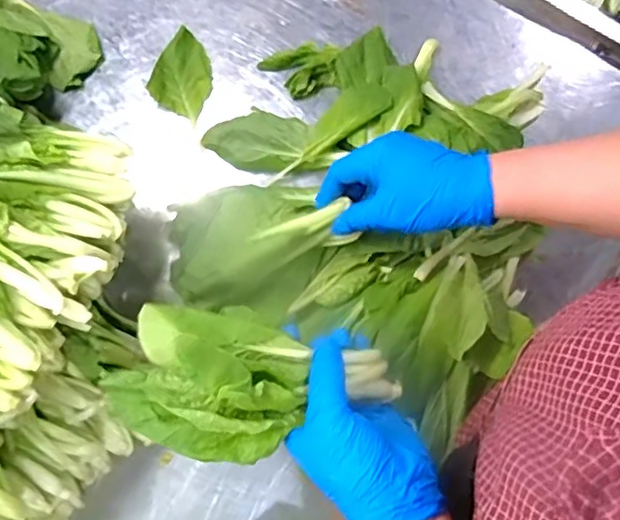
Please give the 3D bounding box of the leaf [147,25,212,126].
[{"bbox_3d":[-0.124,-0.187,0.600,0.053,0.021,0.079,22,78,4],"label":"leaf"}]

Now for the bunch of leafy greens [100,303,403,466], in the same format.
[{"bbox_3d":[-0.041,0.088,0.399,0.185,0.056,0.102,18,78,3],"label":"bunch of leafy greens"}]

